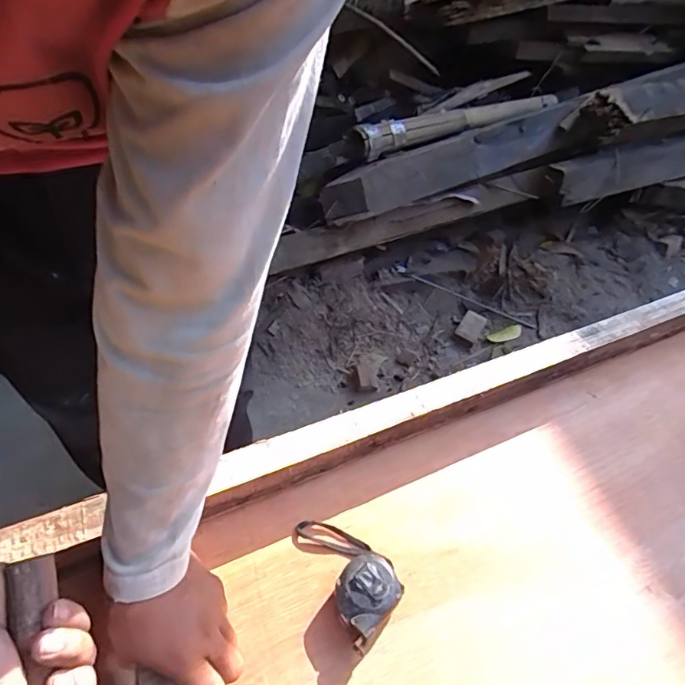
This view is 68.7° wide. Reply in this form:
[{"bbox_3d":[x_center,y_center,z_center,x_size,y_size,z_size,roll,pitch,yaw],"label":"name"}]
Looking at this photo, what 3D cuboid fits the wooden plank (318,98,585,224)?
[{"bbox_3d":[0.309,-0.479,1.295,0.777,0.129,0.043,-23,8,-14],"label":"wooden plank"}]

